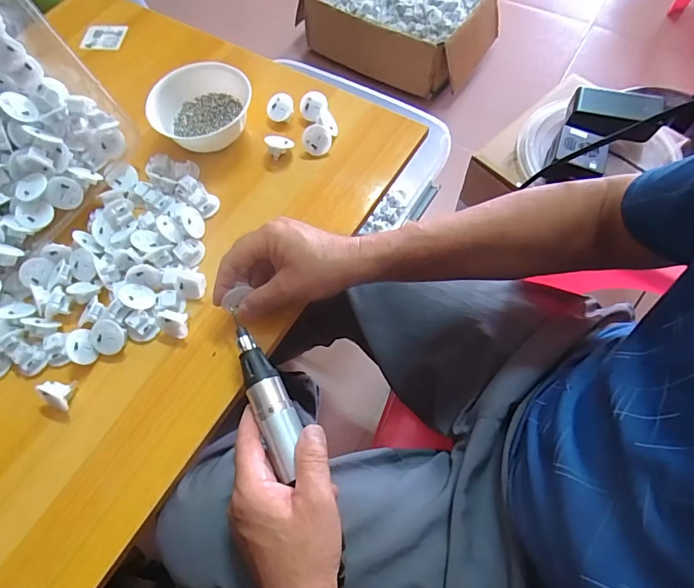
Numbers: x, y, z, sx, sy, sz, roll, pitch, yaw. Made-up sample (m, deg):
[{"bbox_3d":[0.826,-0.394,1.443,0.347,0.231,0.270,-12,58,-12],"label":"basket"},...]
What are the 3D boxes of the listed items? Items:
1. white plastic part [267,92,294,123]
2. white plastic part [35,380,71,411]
[{"bbox_3d":[-0.080,-0.225,0.525,0.032,0.013,0.033,11,99,15],"label":"white plastic part"},{"bbox_3d":[-0.261,0.090,0.391,0.021,0.025,0.021,16,67,10],"label":"white plastic part"}]

